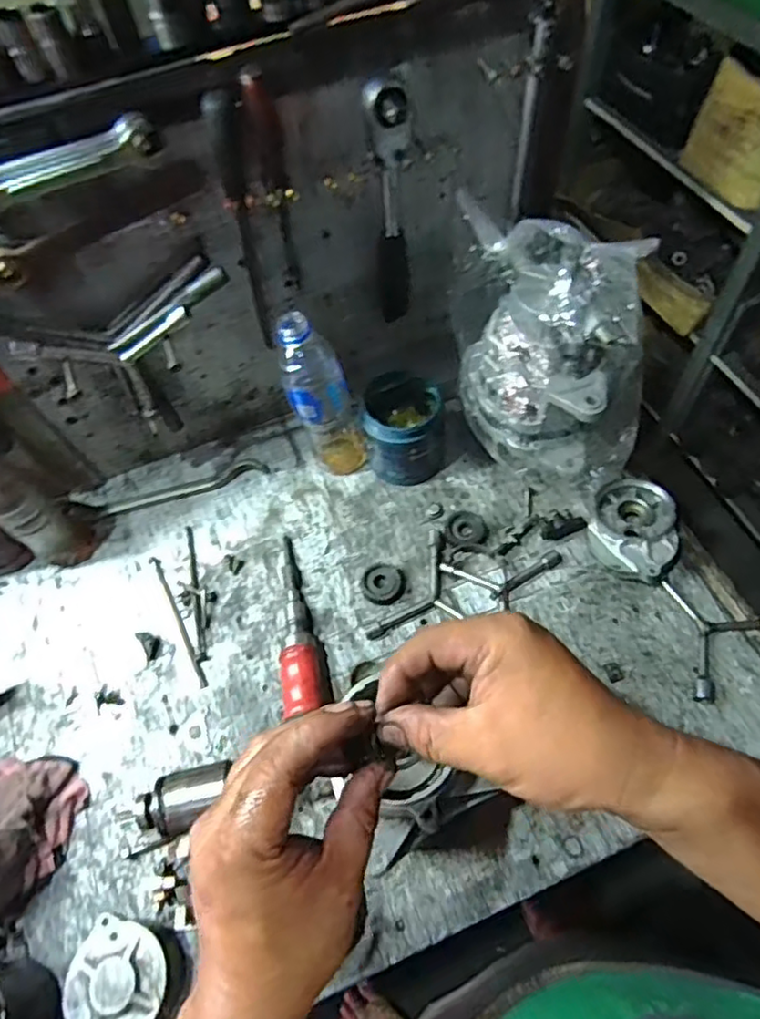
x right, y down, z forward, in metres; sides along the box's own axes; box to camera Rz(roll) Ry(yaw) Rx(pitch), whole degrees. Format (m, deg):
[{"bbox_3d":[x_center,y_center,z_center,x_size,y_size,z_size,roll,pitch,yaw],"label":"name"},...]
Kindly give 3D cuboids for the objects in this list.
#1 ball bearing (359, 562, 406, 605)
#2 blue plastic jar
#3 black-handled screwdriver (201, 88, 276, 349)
[{"bbox_3d":[0.002,0.076,0.675,0.046,0.015,0.048,-13,58,-4],"label":"ball bearing"},{"bbox_3d":[0.031,-0.088,0.717,0.087,0.101,0.085,-2,58,3],"label":"blue plastic jar"},{"bbox_3d":[-0.118,-0.246,0.576,0.023,0.246,0.032,-22,59,-9],"label":"black-handled screwdriver"}]

